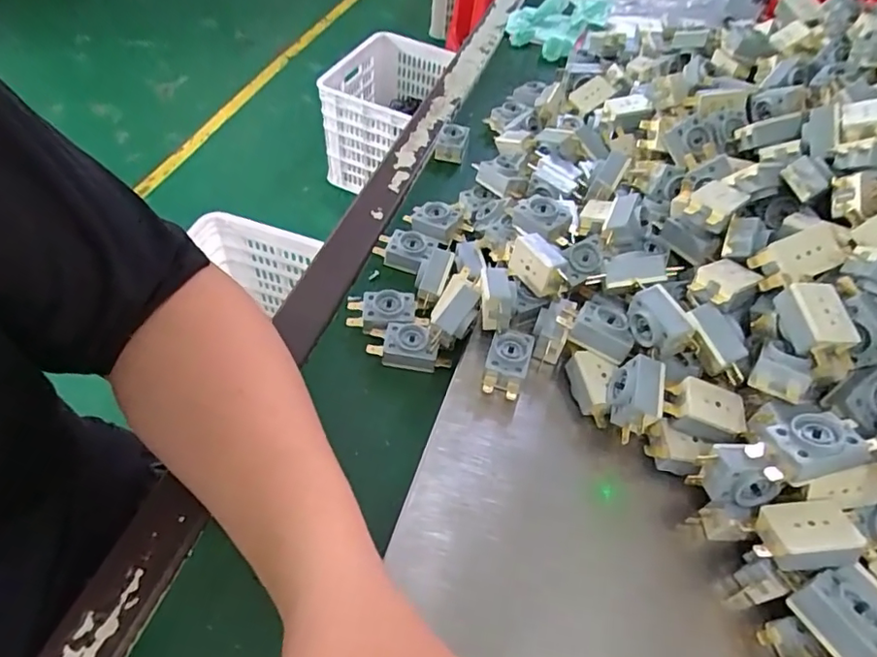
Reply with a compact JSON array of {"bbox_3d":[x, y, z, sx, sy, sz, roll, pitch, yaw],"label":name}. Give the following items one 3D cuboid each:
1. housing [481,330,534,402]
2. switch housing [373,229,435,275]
[{"bbox_3d":[0.043,0.024,0.345,0.026,0.020,0.045,15,53,7],"label":"housing"},{"bbox_3d":[-0.028,-0.062,0.429,0.044,0.019,0.025,14,53,6],"label":"switch housing"}]

